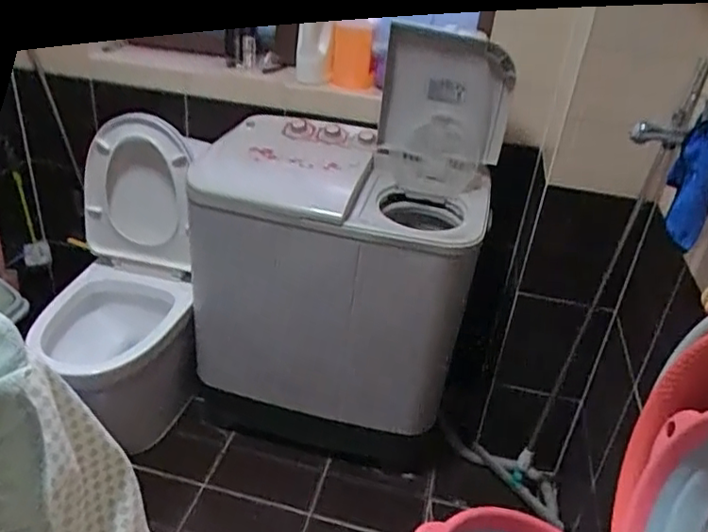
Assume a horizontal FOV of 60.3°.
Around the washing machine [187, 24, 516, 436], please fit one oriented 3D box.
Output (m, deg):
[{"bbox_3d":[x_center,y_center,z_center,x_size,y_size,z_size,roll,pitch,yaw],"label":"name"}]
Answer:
[{"bbox_3d":[-0.040,-0.099,1.741,0.735,0.978,0.569,12,31,11],"label":"washing machine"}]

